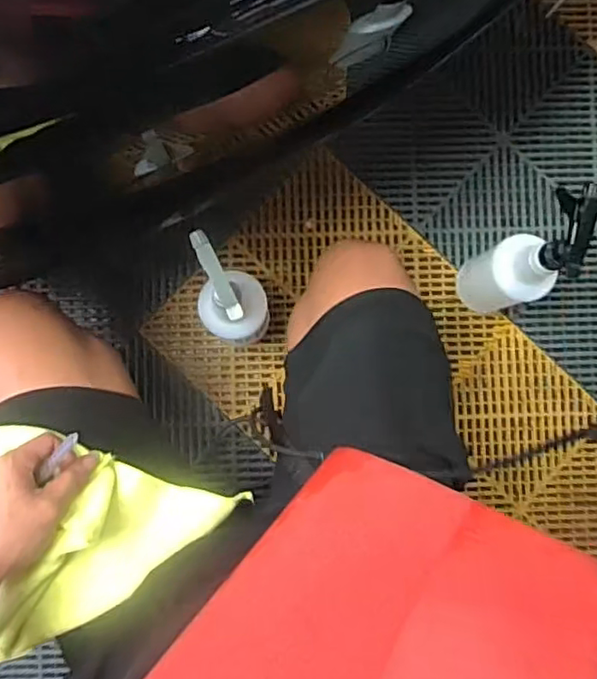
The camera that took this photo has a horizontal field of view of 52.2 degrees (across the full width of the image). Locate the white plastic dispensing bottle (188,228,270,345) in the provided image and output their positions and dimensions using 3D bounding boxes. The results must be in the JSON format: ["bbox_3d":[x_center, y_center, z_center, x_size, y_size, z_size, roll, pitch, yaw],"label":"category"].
[{"bbox_3d":[-0.087,-0.045,0.758,0.103,0.306,0.083,32,88,-1],"label":"white plastic dispensing bottle"}]

